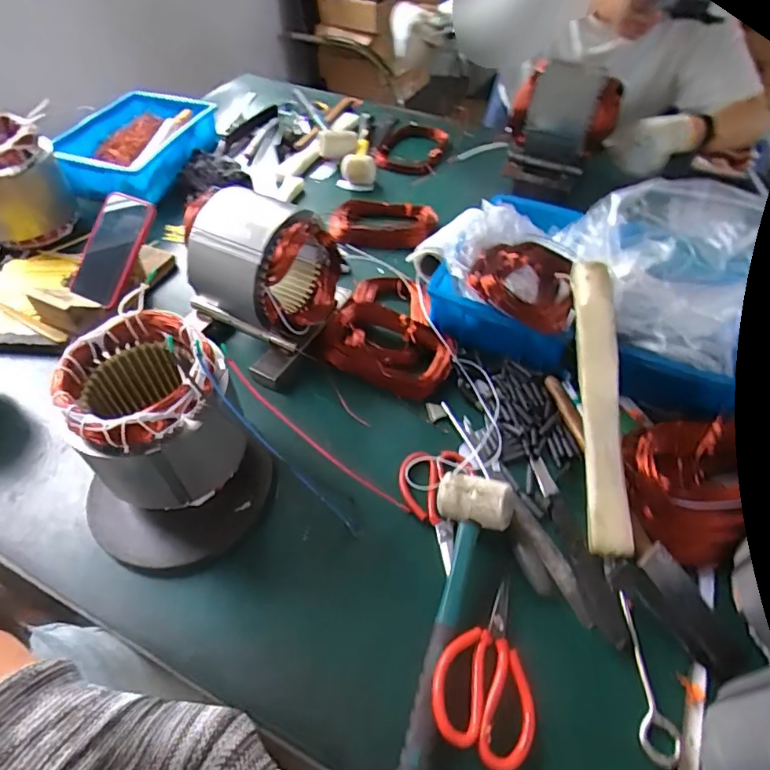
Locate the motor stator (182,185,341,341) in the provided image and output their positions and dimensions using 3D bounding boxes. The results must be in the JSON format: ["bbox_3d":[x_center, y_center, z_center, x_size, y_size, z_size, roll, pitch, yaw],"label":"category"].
[{"bbox_3d":[-0.164,-0.152,0.663,0.160,0.133,0.160,13,51,11],"label":"motor stator"}]

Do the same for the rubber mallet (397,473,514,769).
[{"bbox_3d":[0.064,0.216,0.469,0.071,0.057,0.277,11,50,9],"label":"rubber mallet"}]

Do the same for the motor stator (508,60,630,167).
[{"bbox_3d":[0.363,-0.536,1.022,0.176,0.147,0.176,27,56,22],"label":"motor stator"}]

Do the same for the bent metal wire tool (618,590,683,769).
[{"bbox_3d":[0.229,0.256,0.462,0.028,0.014,0.137,-1,50,1],"label":"bent metal wire tool"}]

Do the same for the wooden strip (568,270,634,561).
[{"bbox_3d":[0.239,0.007,0.582,0.039,0.028,0.349,4,67,5],"label":"wooden strip"}]

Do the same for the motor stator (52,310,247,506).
[{"bbox_3d":[-0.229,0.038,0.526,0.135,0.170,0.140,0,50,0],"label":"motor stator"}]

